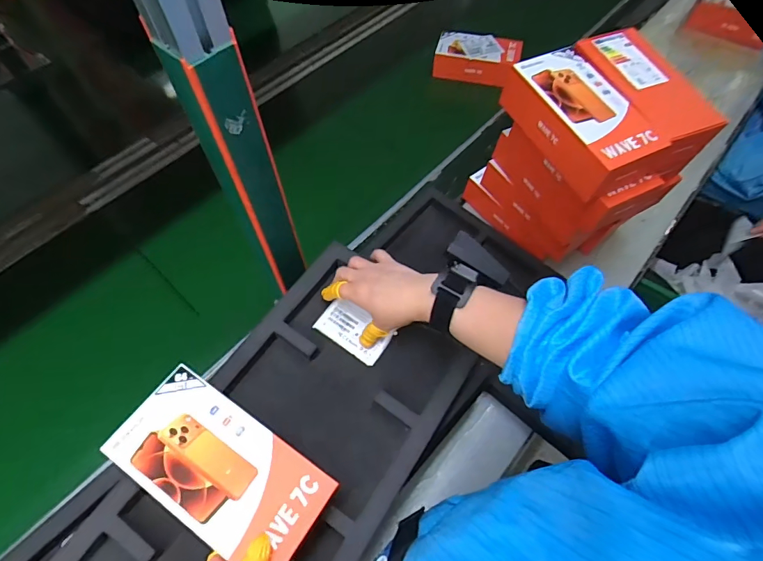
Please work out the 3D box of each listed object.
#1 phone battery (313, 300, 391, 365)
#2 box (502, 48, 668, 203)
[{"bbox_3d":[-0.032,0.059,0.498,0.081,0.009,0.048,30,64,16],"label":"phone battery"},{"bbox_3d":[0.233,-0.189,0.504,0.102,0.062,0.180,-23,62,-13],"label":"box"}]

